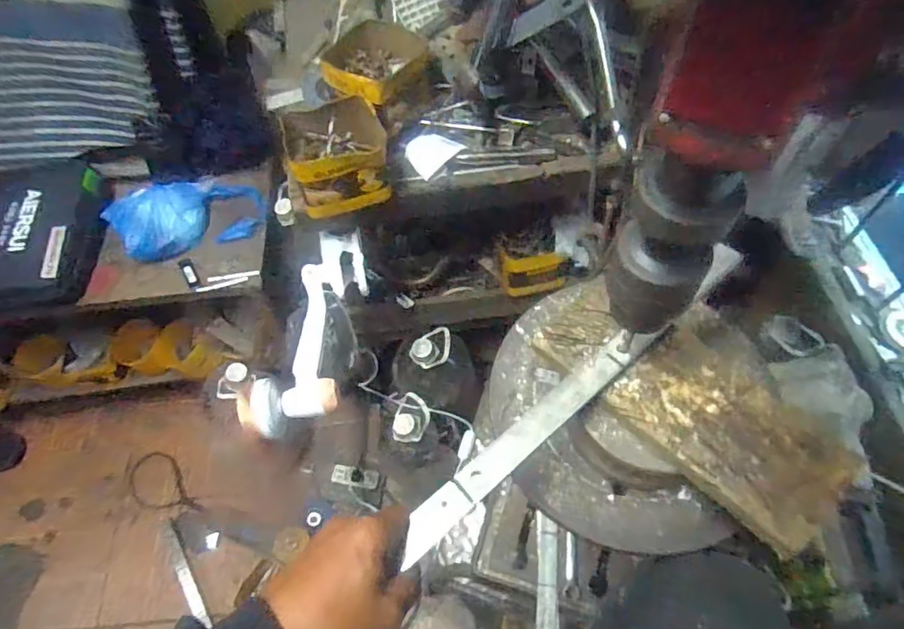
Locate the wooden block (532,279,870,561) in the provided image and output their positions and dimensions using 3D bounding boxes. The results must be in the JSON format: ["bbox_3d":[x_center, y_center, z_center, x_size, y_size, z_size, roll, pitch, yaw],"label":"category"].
[{"bbox_3d":[0.184,0.055,0.427,0.122,0.018,0.228,-38,66,-18],"label":"wooden block"}]

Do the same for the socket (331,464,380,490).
[{"bbox_3d":[-0.223,0.376,1.309,0.106,0.028,0.046,14,60,-11],"label":"socket"}]

